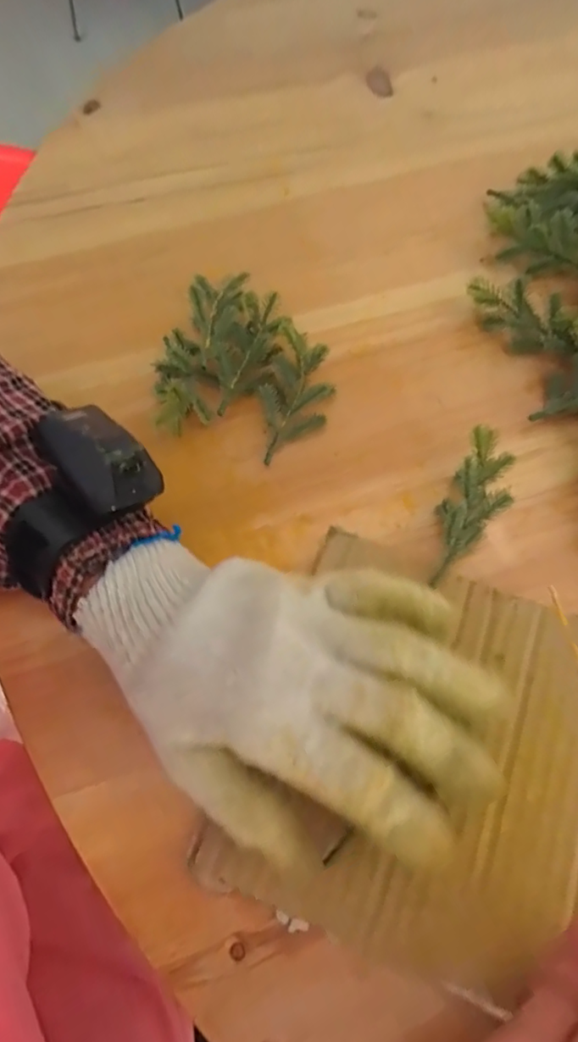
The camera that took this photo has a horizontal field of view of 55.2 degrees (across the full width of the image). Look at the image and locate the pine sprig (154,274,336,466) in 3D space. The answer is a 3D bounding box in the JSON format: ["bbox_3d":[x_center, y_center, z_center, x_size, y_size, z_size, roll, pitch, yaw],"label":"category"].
[{"bbox_3d":[-0.031,-0.104,0.346,0.098,0.034,0.123,-8,63,-2],"label":"pine sprig"}]

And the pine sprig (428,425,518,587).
[{"bbox_3d":[0.096,-0.007,0.293,0.029,0.035,0.087,26,67,14],"label":"pine sprig"}]

